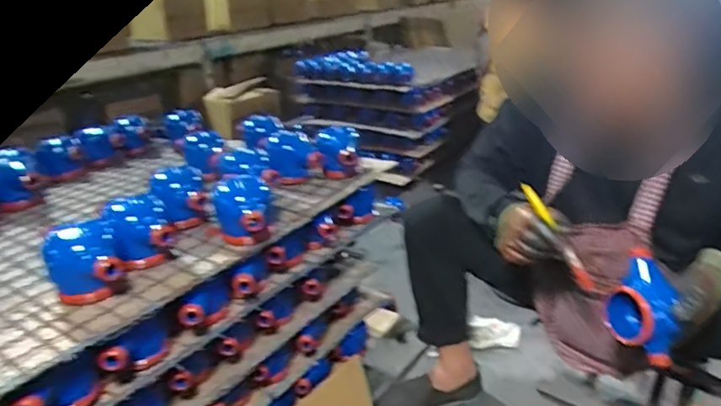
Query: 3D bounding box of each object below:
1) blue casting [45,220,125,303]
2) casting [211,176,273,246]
[{"bbox_3d":[-0.320,0.075,0.635,0.076,0.083,0.093,-18,27,-30],"label":"blue casting"},{"bbox_3d":[-0.168,0.014,0.780,0.082,0.084,0.131,-9,24,-14],"label":"casting"}]

